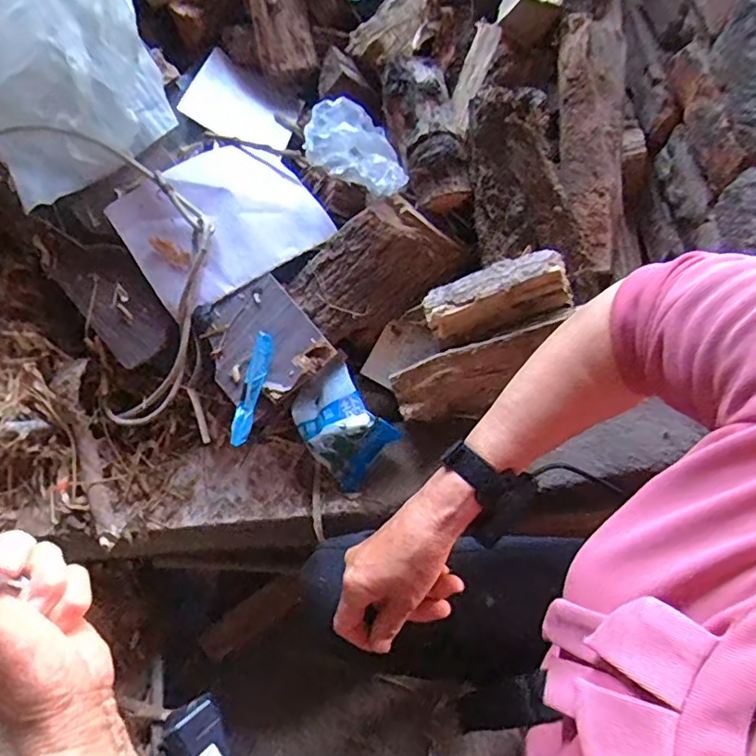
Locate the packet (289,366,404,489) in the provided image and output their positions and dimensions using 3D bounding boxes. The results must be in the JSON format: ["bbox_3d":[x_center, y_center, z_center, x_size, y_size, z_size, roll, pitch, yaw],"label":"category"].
[{"bbox_3d":[-0.043,0.053,0.658,0.103,0.055,0.110,-43,67,1],"label":"packet"}]

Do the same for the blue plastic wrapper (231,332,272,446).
[{"bbox_3d":[-0.132,0.012,0.594,0.021,0.007,0.119,15,87,3],"label":"blue plastic wrapper"}]

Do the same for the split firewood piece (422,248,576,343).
[{"bbox_3d":[0.121,-0.085,0.583,0.148,0.045,0.059,-18,68,19],"label":"split firewood piece"}]

